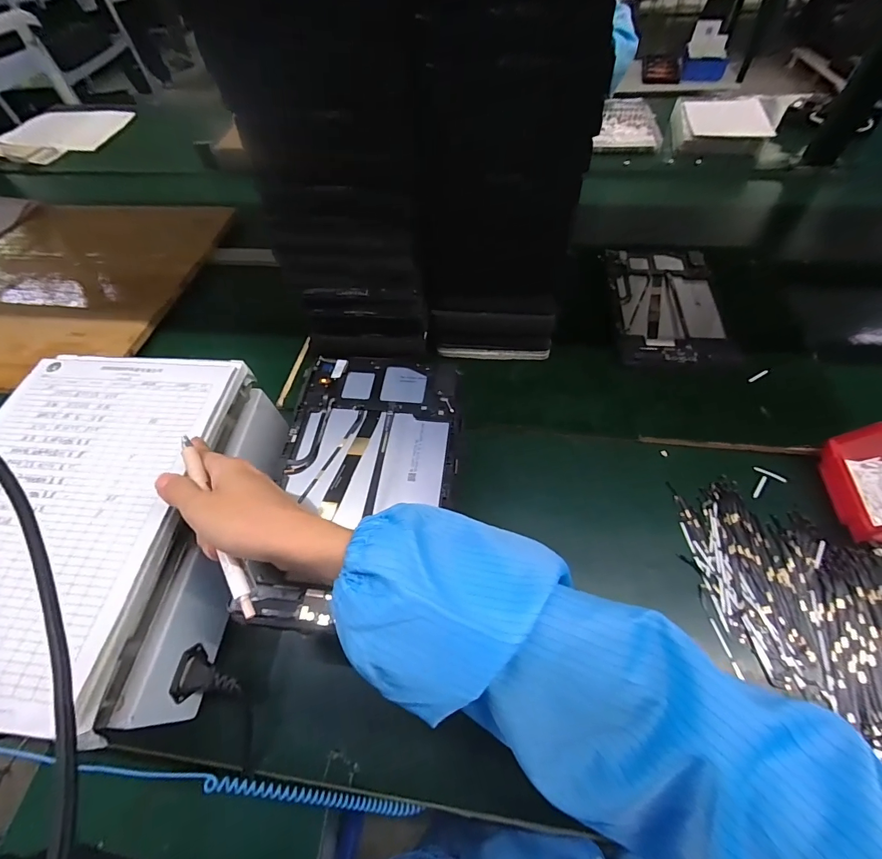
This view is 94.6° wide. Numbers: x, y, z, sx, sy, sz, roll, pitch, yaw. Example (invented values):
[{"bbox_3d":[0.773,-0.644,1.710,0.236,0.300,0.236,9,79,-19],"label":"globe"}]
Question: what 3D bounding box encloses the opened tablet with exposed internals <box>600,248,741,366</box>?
[{"bbox_3d":[0.323,-0.189,0.586,0.148,0.013,0.258,3,57,6],"label":"opened tablet with exposed internals"}]

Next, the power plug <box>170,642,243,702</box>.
[{"bbox_3d":[-0.189,0.203,0.335,0.050,0.023,0.040,4,57,7],"label":"power plug"}]

